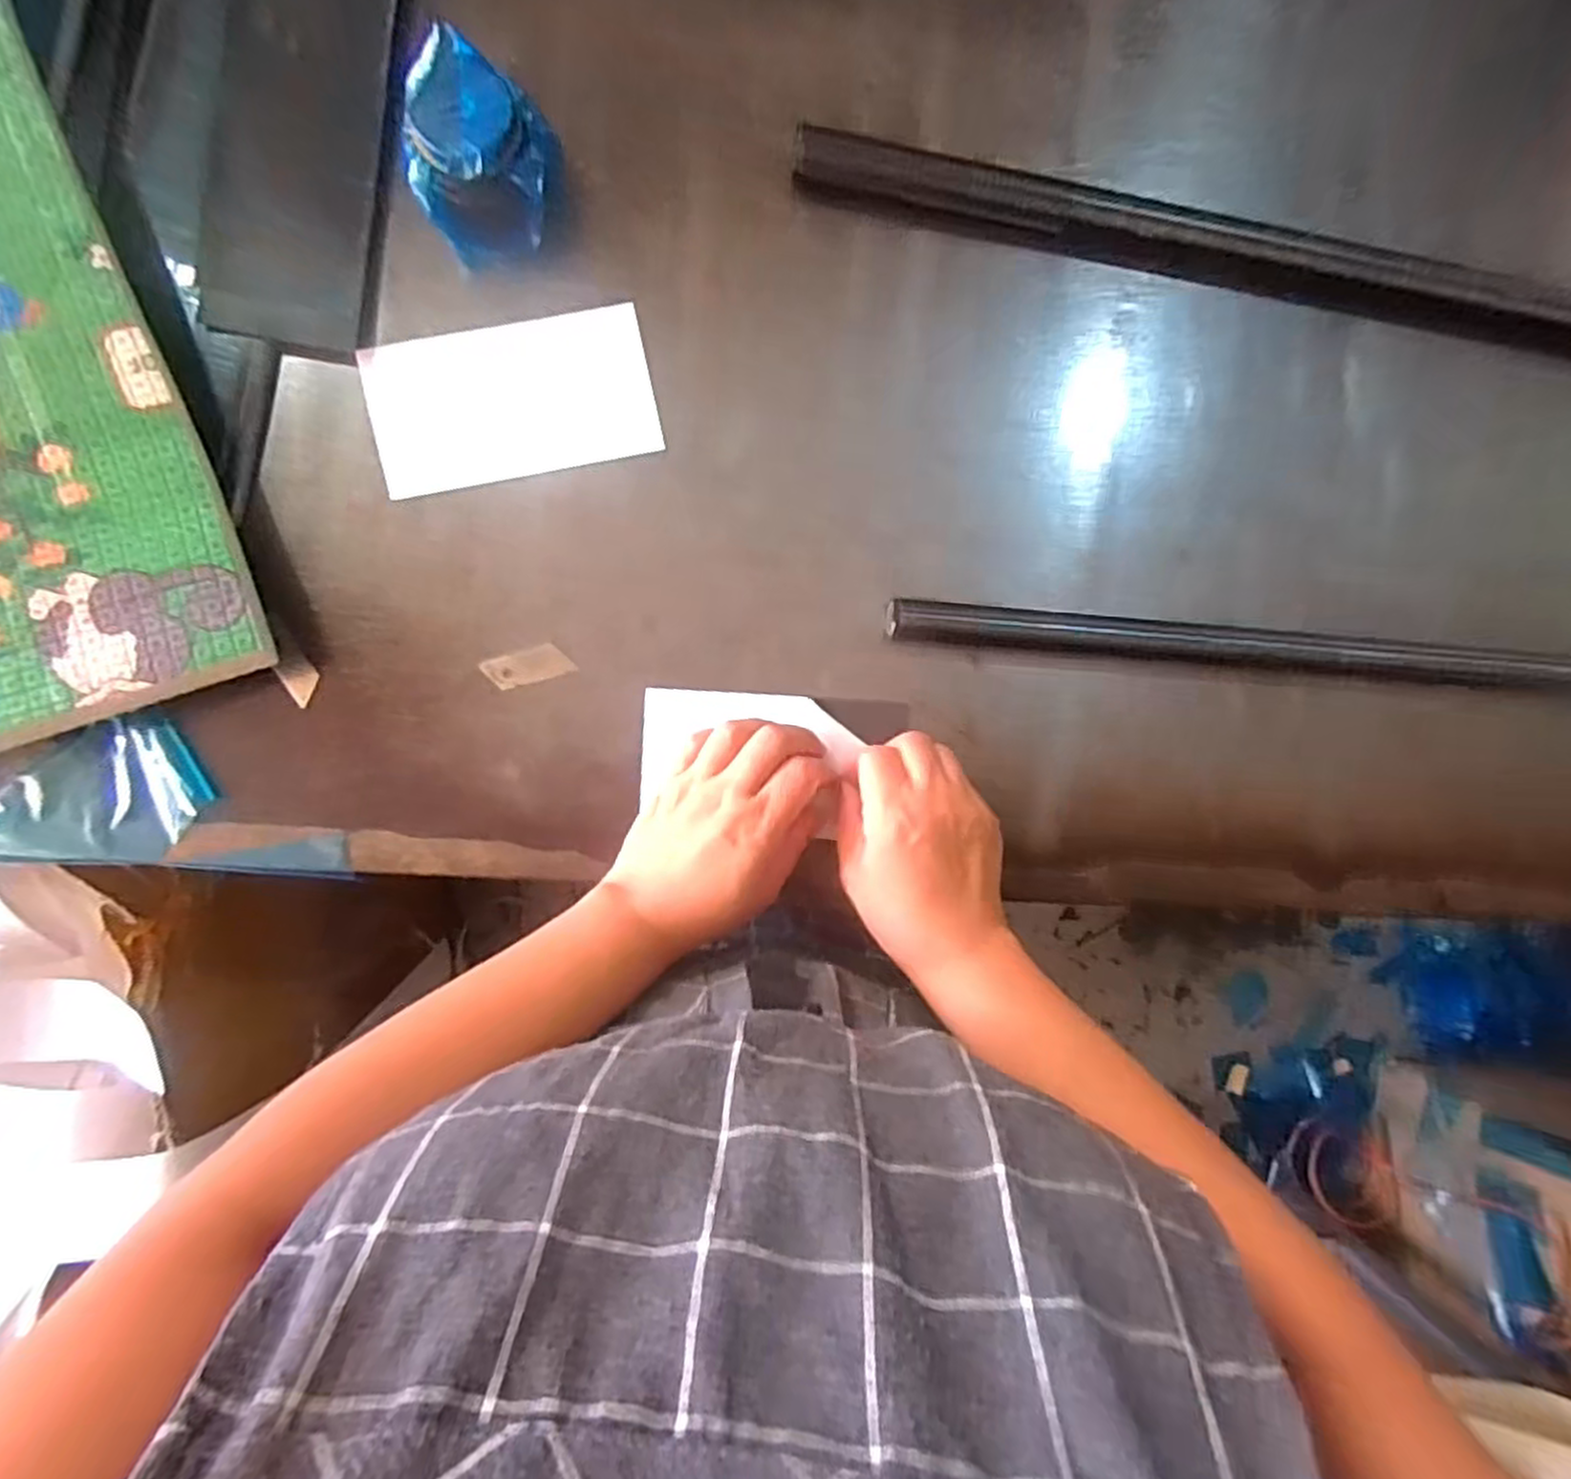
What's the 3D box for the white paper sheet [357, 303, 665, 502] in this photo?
[{"bbox_3d":[-0.151,-0.188,0.422,0.151,0.004,0.082,-12,90,-3],"label":"white paper sheet"}]

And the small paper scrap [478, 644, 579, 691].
[{"bbox_3d":[-0.144,-0.041,0.428,0.046,0.009,0.019,-17,95,-1],"label":"small paper scrap"}]

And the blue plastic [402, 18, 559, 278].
[{"bbox_3d":[-0.154,-0.292,0.387,0.070,0.056,0.083,26,93,-5],"label":"blue plastic"}]

